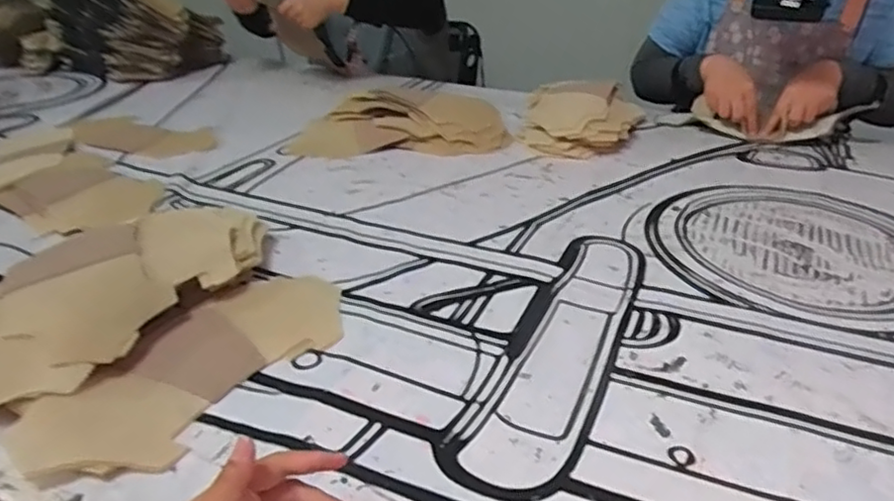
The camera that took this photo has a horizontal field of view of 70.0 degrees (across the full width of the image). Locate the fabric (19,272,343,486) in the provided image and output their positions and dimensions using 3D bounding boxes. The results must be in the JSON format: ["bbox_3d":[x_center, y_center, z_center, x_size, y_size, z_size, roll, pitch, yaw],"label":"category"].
[{"bbox_3d":[-0.230,0.103,0.614,0.147,0.026,0.324,20,35,31],"label":"fabric"}]

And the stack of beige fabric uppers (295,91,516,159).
[{"bbox_3d":[-0.079,-0.229,1.155,0.376,0.079,0.158,-1,29,-1],"label":"stack of beige fabric uppers"}]

